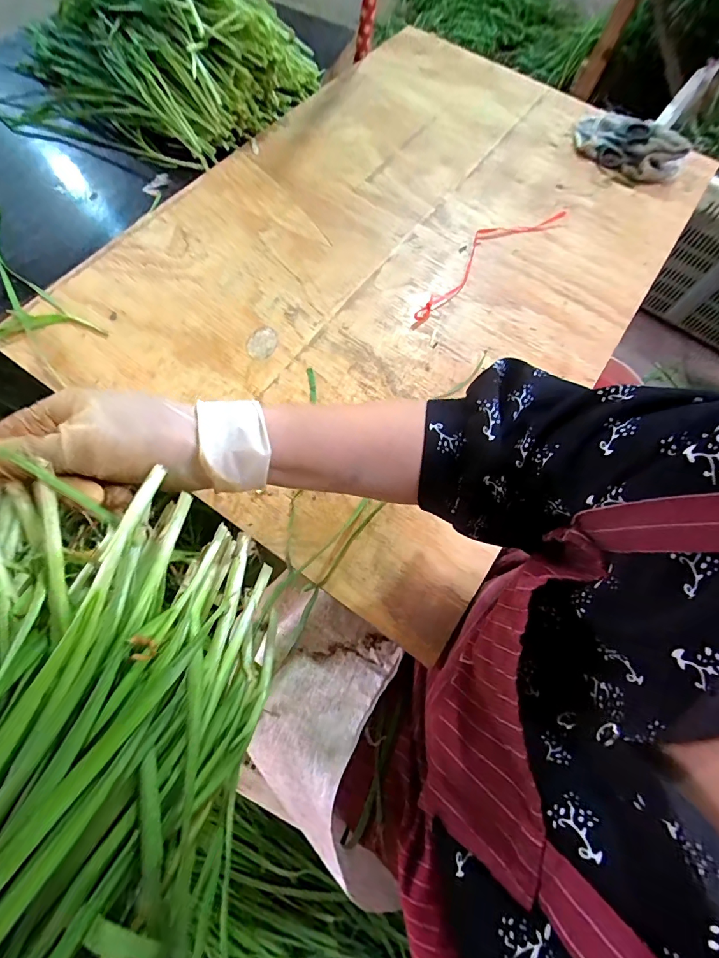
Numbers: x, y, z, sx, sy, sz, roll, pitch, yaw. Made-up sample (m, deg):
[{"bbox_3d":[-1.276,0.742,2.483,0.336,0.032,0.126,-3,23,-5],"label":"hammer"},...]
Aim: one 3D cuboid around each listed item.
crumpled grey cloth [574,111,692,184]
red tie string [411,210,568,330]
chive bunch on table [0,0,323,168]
[{"bbox_3d":[0.432,-0.549,0.673,0.117,0.043,0.183,-39,75,-15],"label":"crumpled grey cloth"},{"bbox_3d":[0.169,-0.309,0.572,0.336,0.012,0.054,-41,80,-19],"label":"red tie string"},{"bbox_3d":[-0.340,-0.640,0.606,0.481,0.132,0.261,19,69,5],"label":"chive bunch on table"}]

